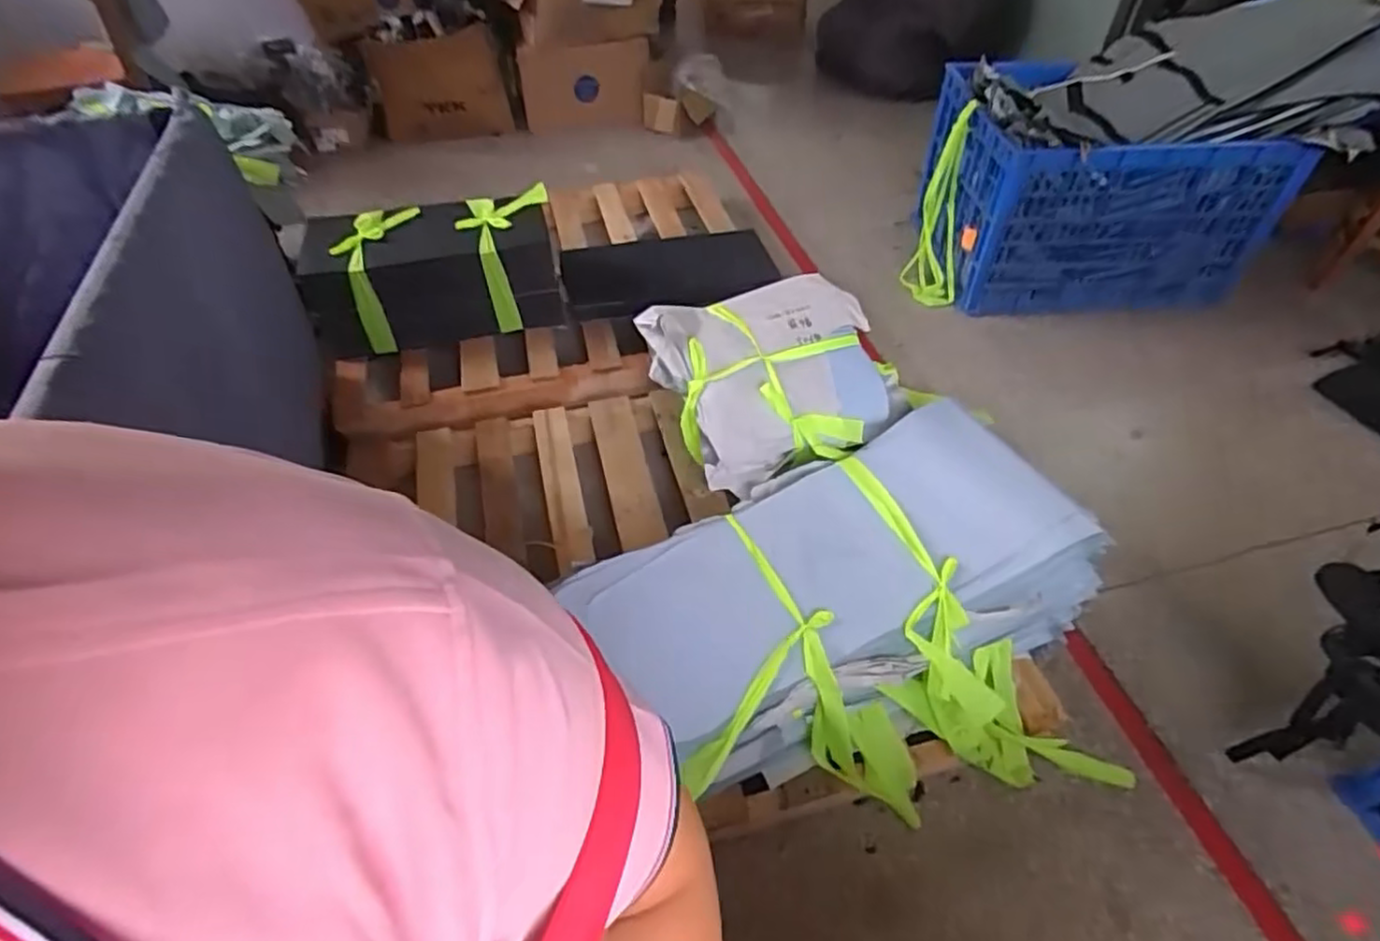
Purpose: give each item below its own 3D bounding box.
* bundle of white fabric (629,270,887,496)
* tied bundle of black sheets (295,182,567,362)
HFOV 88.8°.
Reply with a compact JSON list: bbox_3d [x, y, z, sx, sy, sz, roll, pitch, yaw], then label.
[{"bbox_3d":[0.166,-0.199,1.440,0.412,0.165,0.407,-19,50,-16],"label":"bundle of white fabric"},{"bbox_3d":[-0.644,-0.489,1.768,0.599,0.294,0.226,-8,48,-7],"label":"tied bundle of black sheets"}]

